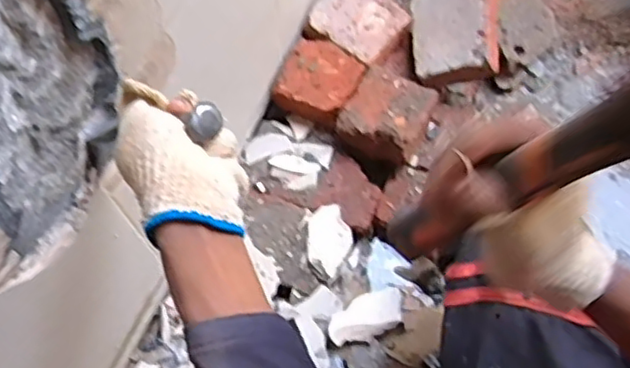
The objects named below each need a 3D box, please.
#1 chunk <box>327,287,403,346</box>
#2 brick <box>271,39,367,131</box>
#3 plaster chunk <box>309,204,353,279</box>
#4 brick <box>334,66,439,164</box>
[{"bbox_3d":[0.067,0.169,0.823,0.109,0.019,0.050,-22,66,-24],"label":"chunk"},{"bbox_3d":[0.008,-0.140,0.908,0.103,0.057,0.102,26,68,12],"label":"brick"},{"bbox_3d":[0.018,0.070,0.850,0.062,0.017,0.084,27,68,13],"label":"plaster chunk"},{"bbox_3d":[0.098,-0.091,0.879,0.105,0.057,0.109,29,68,13],"label":"brick"}]

